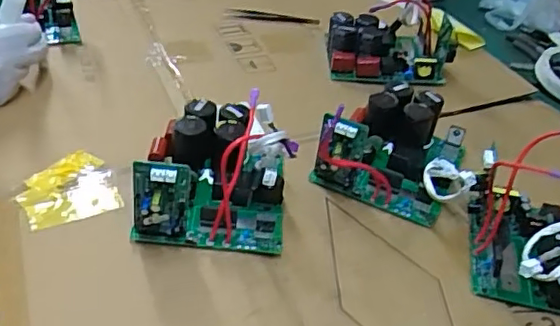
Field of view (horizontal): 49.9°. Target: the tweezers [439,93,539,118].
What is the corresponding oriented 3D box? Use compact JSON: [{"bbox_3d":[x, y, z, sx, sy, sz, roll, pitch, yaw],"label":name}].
[{"bbox_3d":[0.249,-0.068,0.713,0.144,0.010,0.013,-11,41,-23],"label":"tweezers"}]

